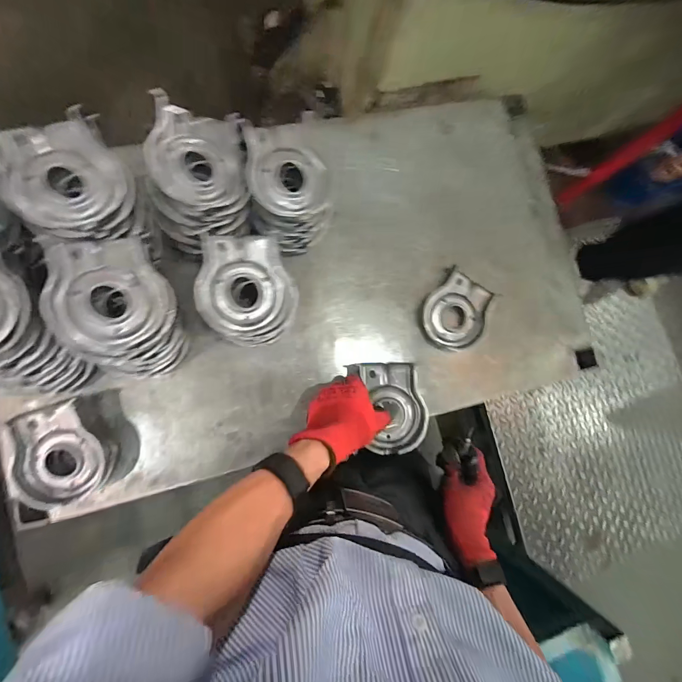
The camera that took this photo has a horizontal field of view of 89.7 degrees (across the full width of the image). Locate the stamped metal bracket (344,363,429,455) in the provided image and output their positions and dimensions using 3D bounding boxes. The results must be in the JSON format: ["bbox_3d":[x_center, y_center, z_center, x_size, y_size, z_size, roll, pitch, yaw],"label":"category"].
[{"bbox_3d":[0.069,0.090,0.483,0.084,0.028,0.123,-5,76,3],"label":"stamped metal bracket"}]

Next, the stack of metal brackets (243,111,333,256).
[{"bbox_3d":[-0.071,-0.204,0.475,0.118,0.122,0.136,-13,87,-8],"label":"stack of metal brackets"}]

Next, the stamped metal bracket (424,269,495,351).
[{"bbox_3d":[0.184,-0.044,0.545,0.095,0.021,0.118,37,82,-3],"label":"stamped metal bracket"}]

